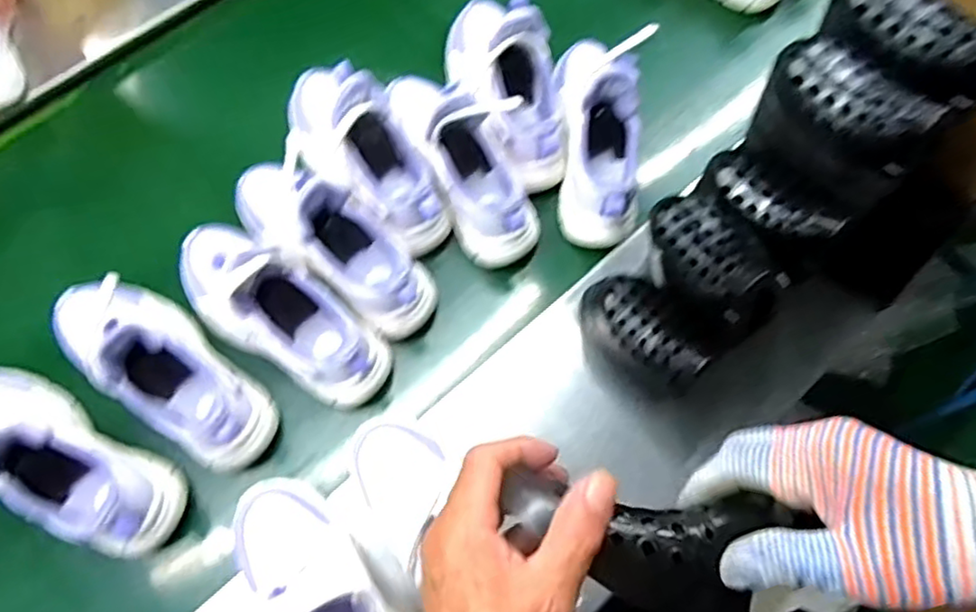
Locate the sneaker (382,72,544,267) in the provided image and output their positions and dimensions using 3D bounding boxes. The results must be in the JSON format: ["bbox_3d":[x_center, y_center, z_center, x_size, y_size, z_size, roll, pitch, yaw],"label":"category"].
[{"bbox_3d":[-0.022,-0.166,0.682,0.095,0.121,0.232,-25,74,-10],"label":"sneaker"}]

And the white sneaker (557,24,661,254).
[{"bbox_3d":[0.123,-0.197,0.694,0.082,0.125,0.246,-1,71,-3],"label":"white sneaker"}]

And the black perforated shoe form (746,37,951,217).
[{"bbox_3d":[0.304,-0.161,0.576,0.055,0.130,0.138,-37,77,-14],"label":"black perforated shoe form"}]

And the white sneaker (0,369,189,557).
[{"bbox_3d":[-0.392,0.121,0.552,0.237,0.152,0.082,30,73,7],"label":"white sneaker"}]

